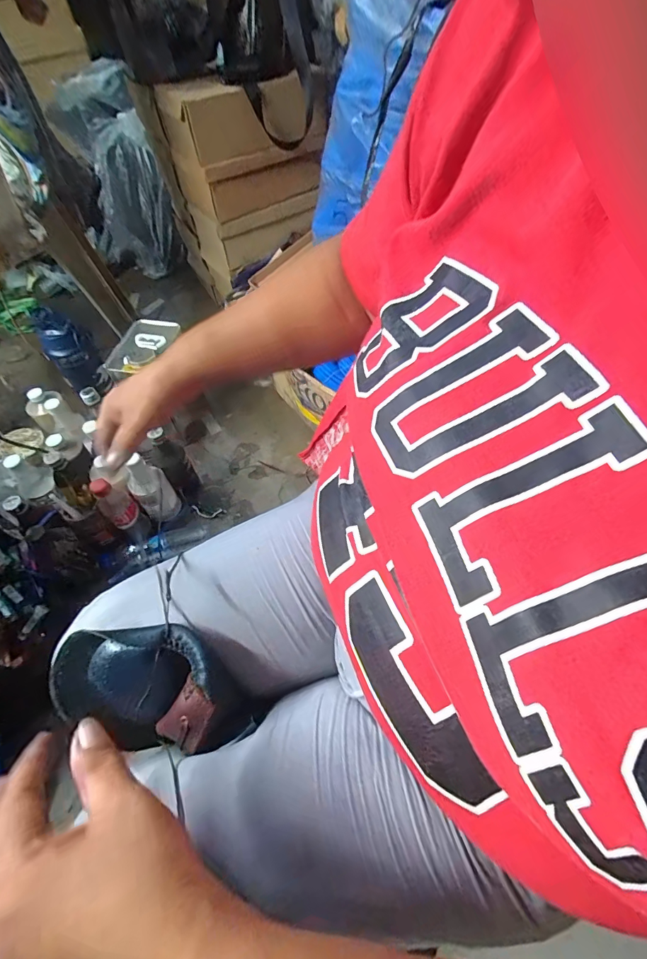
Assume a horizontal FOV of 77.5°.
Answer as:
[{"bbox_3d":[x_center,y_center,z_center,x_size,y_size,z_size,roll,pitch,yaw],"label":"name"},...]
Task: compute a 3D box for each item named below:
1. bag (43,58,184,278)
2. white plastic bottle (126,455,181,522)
[{"bbox_3d":[-0.619,-0.921,1.185,0.243,0.583,0.253,-23,17,-13],"label":"bag"},{"bbox_3d":[-0.335,0.018,0.788,0.066,0.152,0.061,-34,63,-18],"label":"white plastic bottle"}]

